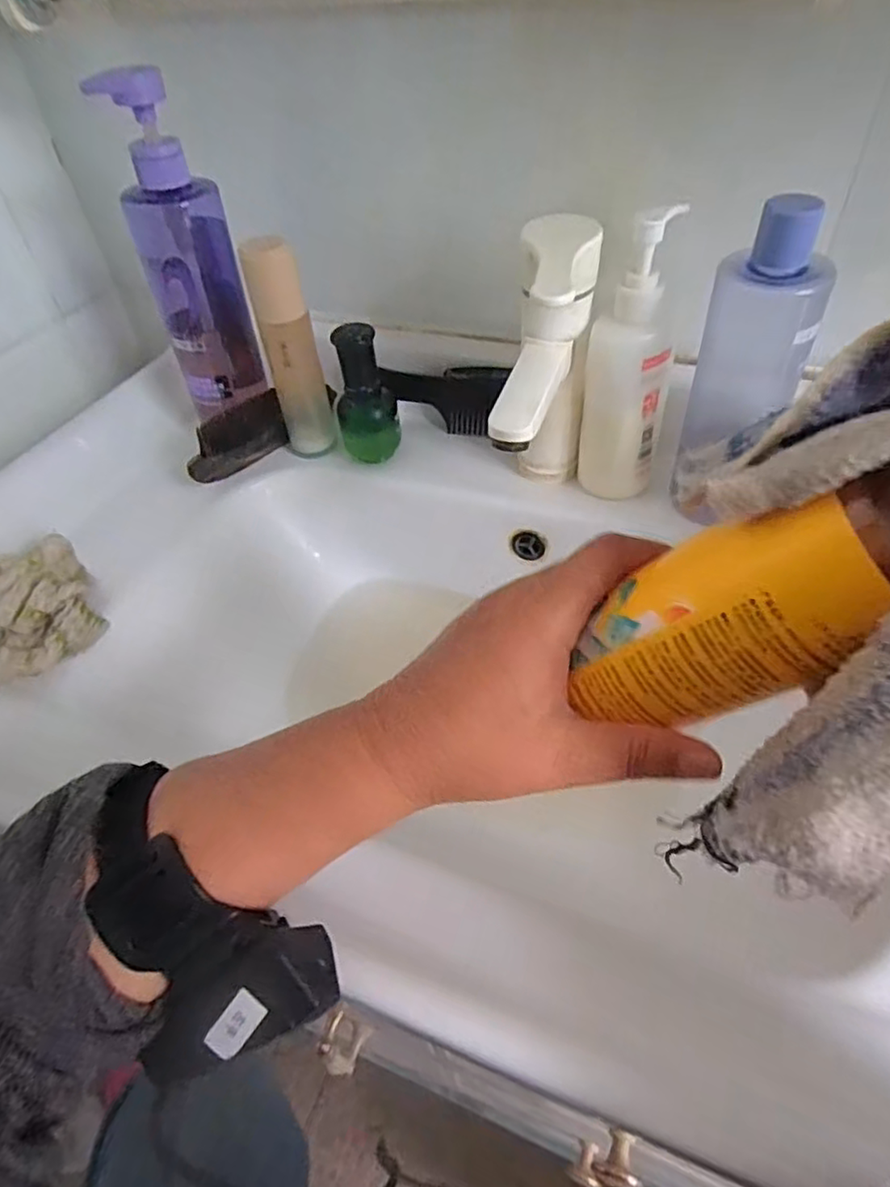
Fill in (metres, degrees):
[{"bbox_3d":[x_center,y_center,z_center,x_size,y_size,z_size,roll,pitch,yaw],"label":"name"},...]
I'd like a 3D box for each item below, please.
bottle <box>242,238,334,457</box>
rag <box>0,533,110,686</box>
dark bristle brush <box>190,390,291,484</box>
[{"bbox_3d":[-0.120,-0.188,0.506,0.039,0.165,0.033,-8,47,-3],"label":"bottle"},{"bbox_3d":[-0.273,0.013,0.429,0.070,0.052,0.092,-28,51,-21],"label":"rag"},{"bbox_3d":[-0.173,-0.127,0.538,0.016,0.054,0.101,23,52,23],"label":"dark bristle brush"}]

